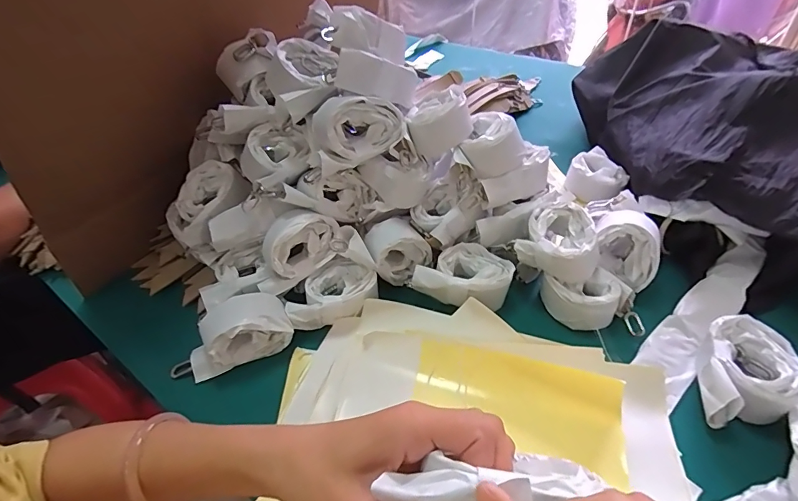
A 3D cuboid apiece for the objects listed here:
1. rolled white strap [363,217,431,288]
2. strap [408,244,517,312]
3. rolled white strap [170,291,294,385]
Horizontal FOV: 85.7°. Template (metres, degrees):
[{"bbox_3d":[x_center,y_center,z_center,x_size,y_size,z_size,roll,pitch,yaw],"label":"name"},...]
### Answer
[{"bbox_3d":[-0.003,0.001,0.553,0.076,0.071,0.044,-22,45,-20],"label":"rolled white strap"},{"bbox_3d":[0.083,0.033,0.536,0.104,0.042,0.087,20,47,24],"label":"strap"},{"bbox_3d":[-0.191,0.094,0.479,0.137,0.069,0.051,-17,43,-15],"label":"rolled white strap"}]

